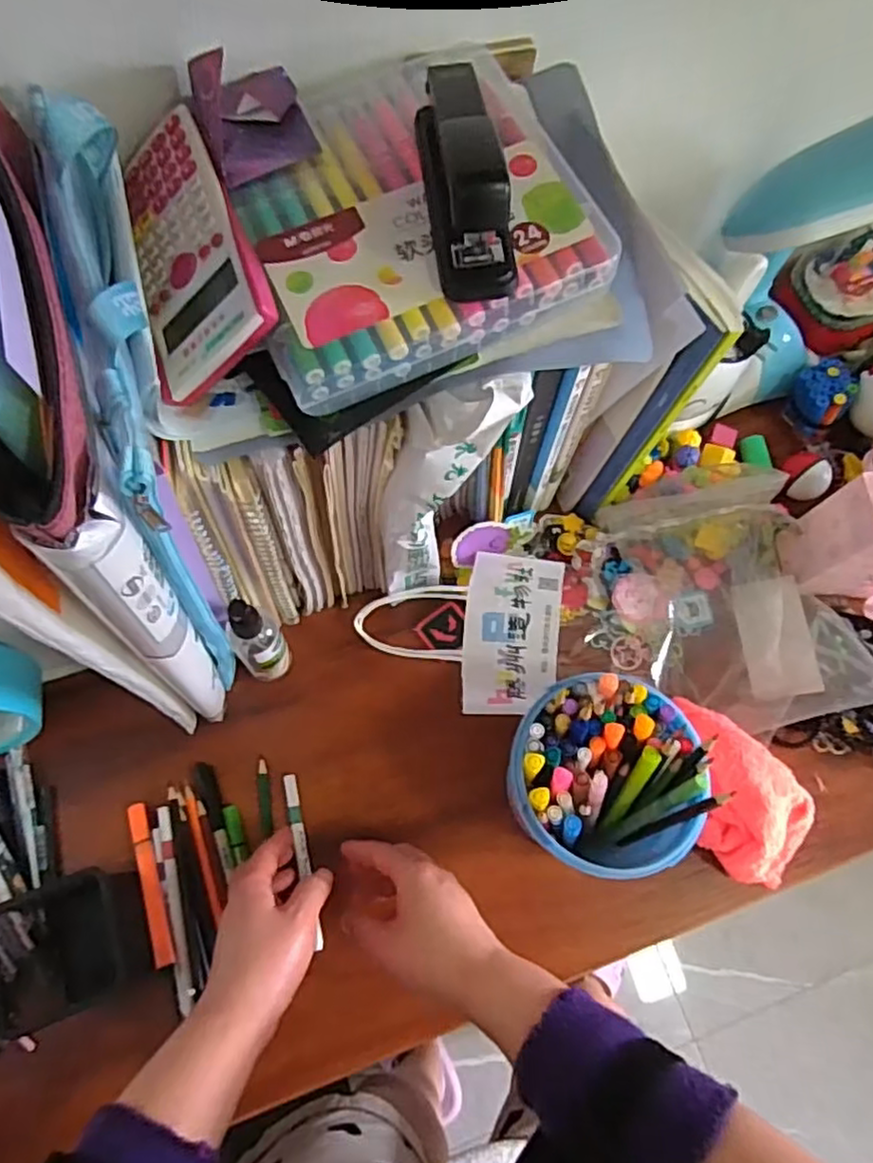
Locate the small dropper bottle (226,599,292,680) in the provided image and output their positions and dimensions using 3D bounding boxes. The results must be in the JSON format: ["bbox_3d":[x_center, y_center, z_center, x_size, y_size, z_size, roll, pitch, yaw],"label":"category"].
[{"bbox_3d":[-0.139,0.050,0.533,0.037,0.132,0.031,-37,75,-15],"label":"small dropper bottle"}]

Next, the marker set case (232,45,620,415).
[{"bbox_3d":[-0.024,-0.208,0.378,0.185,0.042,0.188,-23,72,-11],"label":"marker set case"}]

